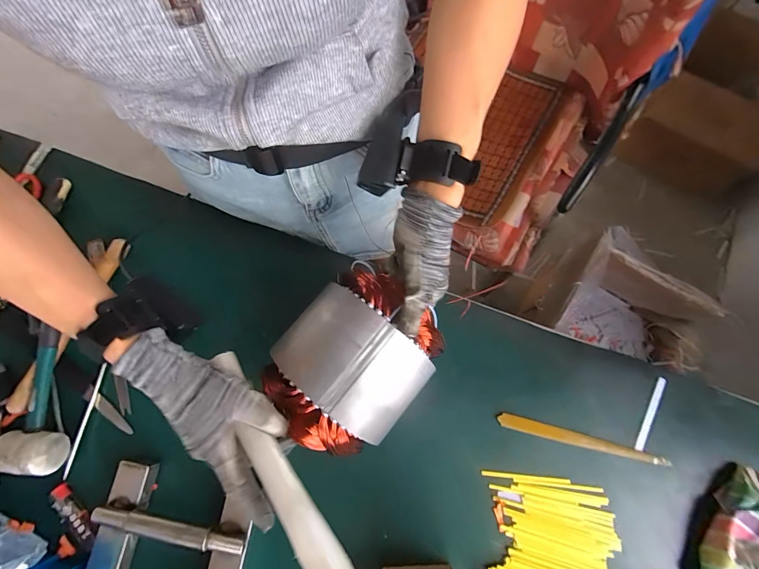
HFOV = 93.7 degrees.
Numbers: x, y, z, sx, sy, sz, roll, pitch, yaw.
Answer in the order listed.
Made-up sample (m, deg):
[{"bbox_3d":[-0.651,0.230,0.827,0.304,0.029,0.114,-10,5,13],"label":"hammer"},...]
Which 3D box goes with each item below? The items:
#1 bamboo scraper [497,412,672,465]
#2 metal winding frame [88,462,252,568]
[{"bbox_3d":[0.262,0.201,0.458,0.212,0.004,0.017,14,77,4],"label":"bamboo scraper"},{"bbox_3d":[-0.249,0.324,0.409,0.174,0.042,0.193,9,77,3],"label":"metal winding frame"}]

